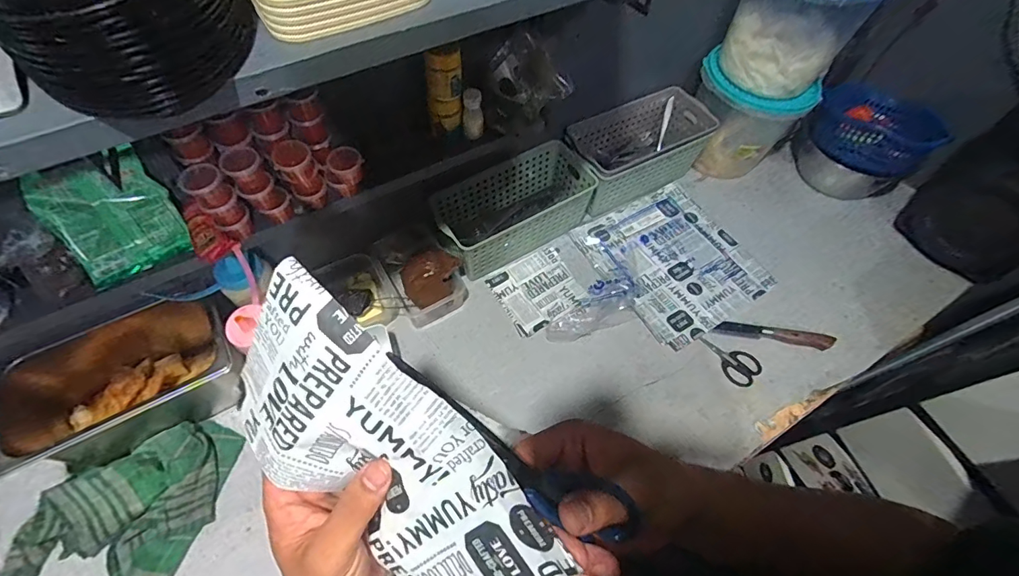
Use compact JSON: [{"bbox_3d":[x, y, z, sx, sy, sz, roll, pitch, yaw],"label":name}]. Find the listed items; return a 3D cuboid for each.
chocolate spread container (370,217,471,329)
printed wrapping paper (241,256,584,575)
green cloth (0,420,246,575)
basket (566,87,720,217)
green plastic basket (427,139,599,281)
[{"bbox_3d":[-0.149,-0.030,0.774,0.112,0.067,0.157,-28,66,-17],"label":"chocolate spread container"},{"bbox_3d":[-0.078,0.103,0.269,0.222,0.126,0.020,45,23,-1],"label":"printed wrapping paper"},{"bbox_3d":[-0.500,0.287,0.592,0.198,0.037,0.247,18,62,8],"label":"green cloth"},{"bbox_3d":[0.245,-0.277,0.898,0.288,0.122,0.144,-26,65,-16],"label":"basket"},{"bbox_3d":[0.006,-0.145,0.816,0.277,0.112,0.131,-29,66,-17],"label":"green plastic basket"}]

